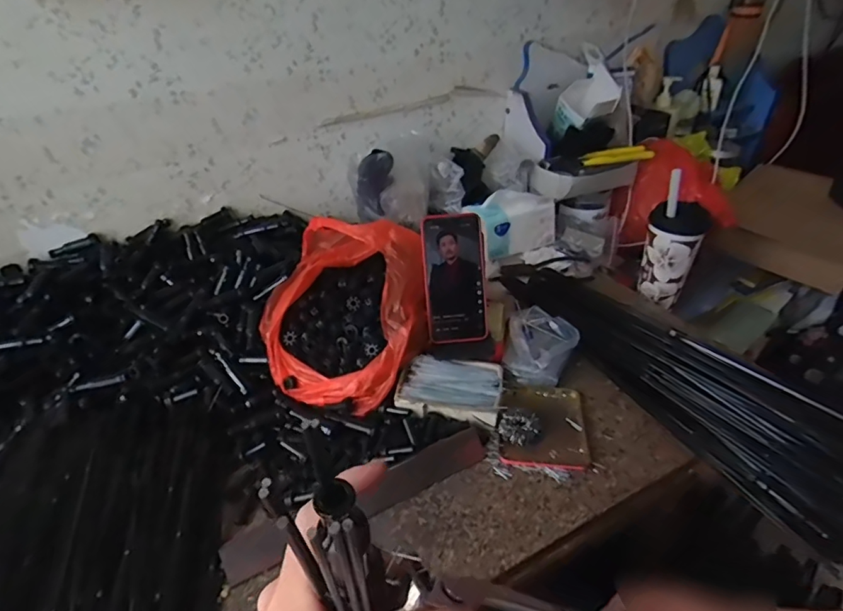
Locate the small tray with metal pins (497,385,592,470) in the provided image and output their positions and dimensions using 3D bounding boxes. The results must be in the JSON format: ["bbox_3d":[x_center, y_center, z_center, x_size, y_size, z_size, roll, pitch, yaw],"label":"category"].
[{"bbox_3d":[0.146,0.139,0.596,0.102,0.010,0.121,8,39,6],"label":"small tray with metal pins"}]

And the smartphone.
[{"bbox_3d":[0.043,-0.034,0.638,0.076,0.165,0.015,-5,7,-1],"label":"smartphone"}]

